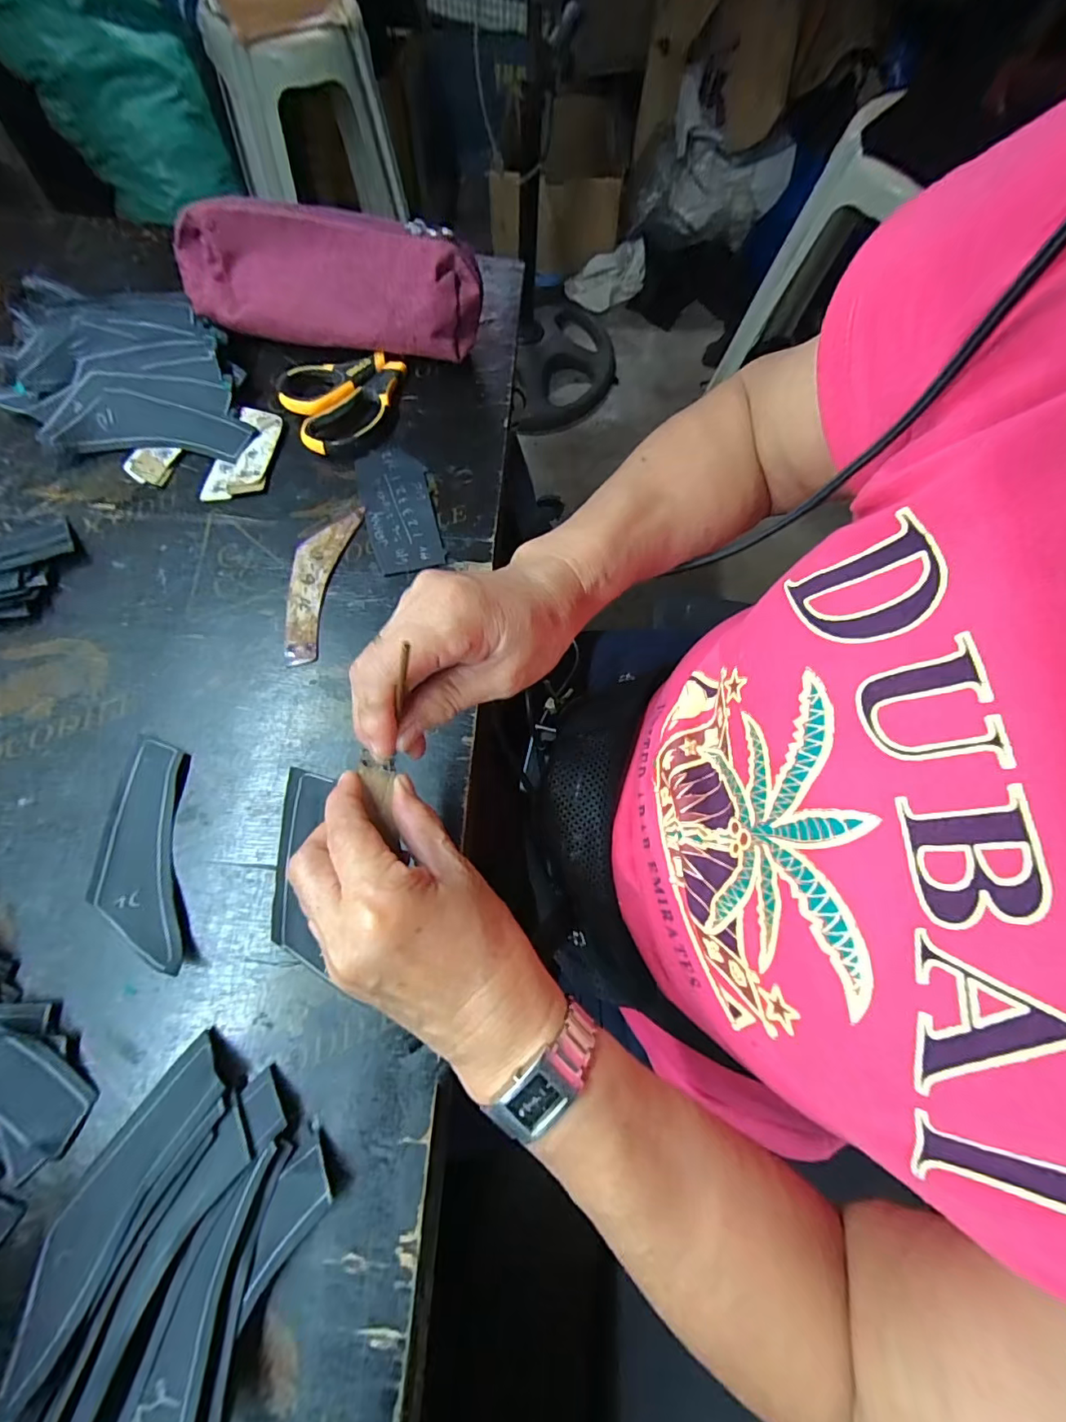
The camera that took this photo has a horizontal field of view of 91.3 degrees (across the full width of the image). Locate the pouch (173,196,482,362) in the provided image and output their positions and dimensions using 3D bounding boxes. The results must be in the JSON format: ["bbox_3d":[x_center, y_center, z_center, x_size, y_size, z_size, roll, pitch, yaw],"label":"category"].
[{"bbox_3d":[-0.159,-0.333,0.413,0.228,0.077,0.062,6,72,-1],"label":"pouch"}]

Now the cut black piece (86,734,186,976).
[{"bbox_3d":[-0.233,0.082,0.306,0.047,0.010,0.134,-11,72,-9],"label":"cut black piece"}]

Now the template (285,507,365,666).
[{"bbox_3d":[-0.156,-0.093,0.372,0.035,0.004,0.126,10,72,1],"label":"template"}]

